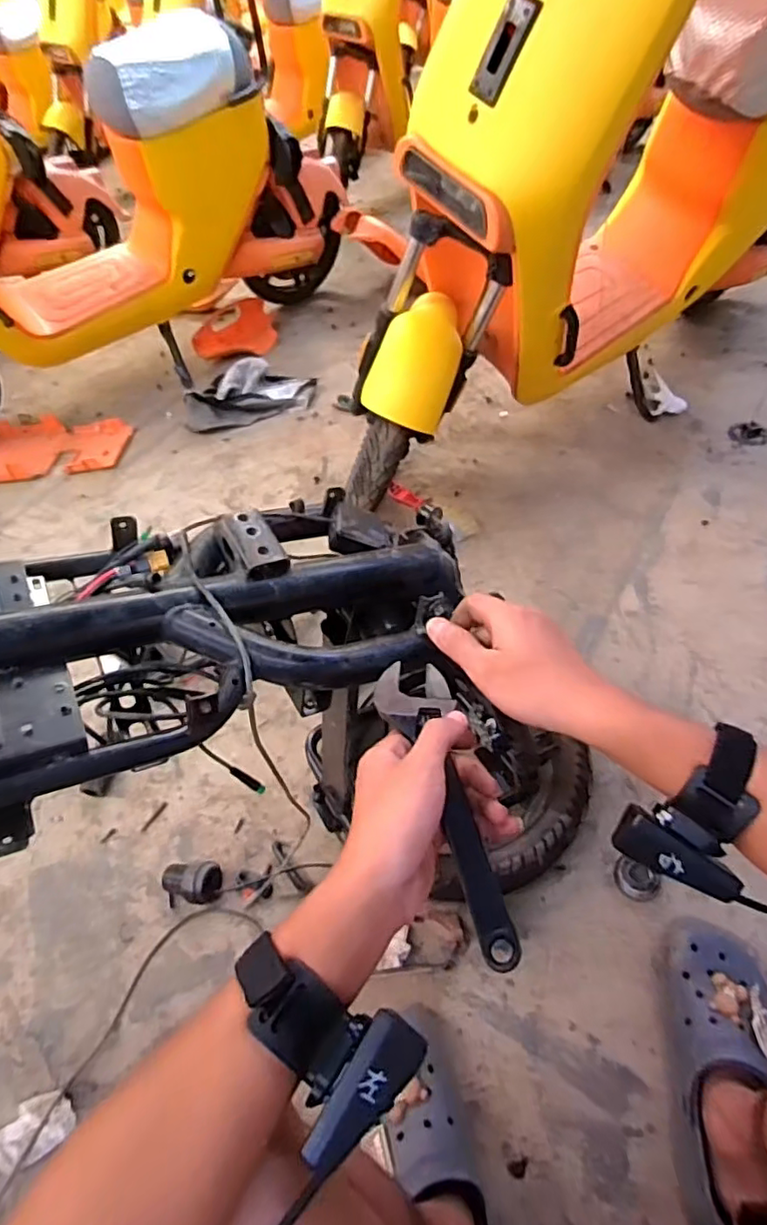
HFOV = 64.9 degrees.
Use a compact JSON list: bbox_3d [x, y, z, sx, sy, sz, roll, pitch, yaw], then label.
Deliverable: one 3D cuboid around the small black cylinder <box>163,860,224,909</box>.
[{"bbox_3d":[-0.249,0.350,0.778,0.076,0.048,0.051,2,51,7],"label":"small black cylinder"}]

